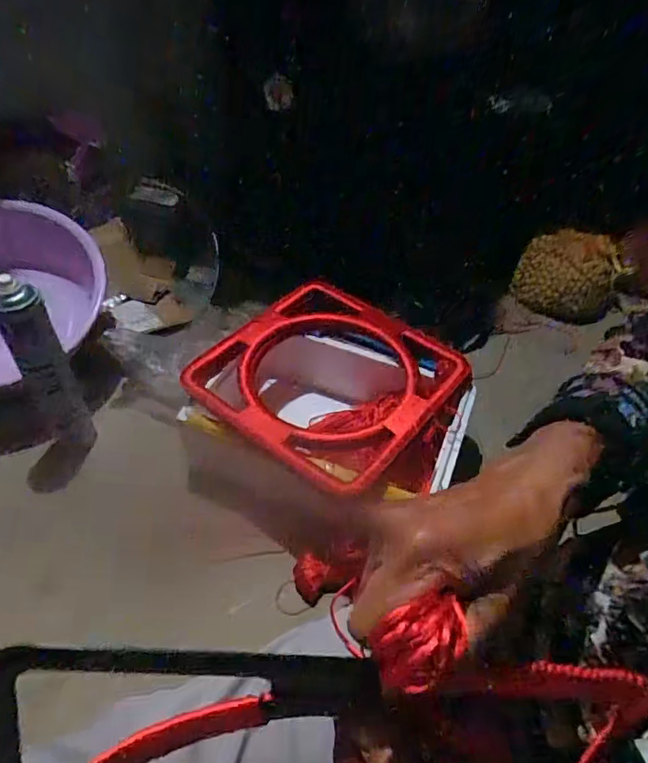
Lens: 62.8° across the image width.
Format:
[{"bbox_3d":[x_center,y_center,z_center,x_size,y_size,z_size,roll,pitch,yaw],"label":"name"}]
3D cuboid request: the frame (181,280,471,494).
[{"bbox_3d":[0.011,-0.017,0.806,0.335,0.038,0.319,30,51,25],"label":"frame"}]

